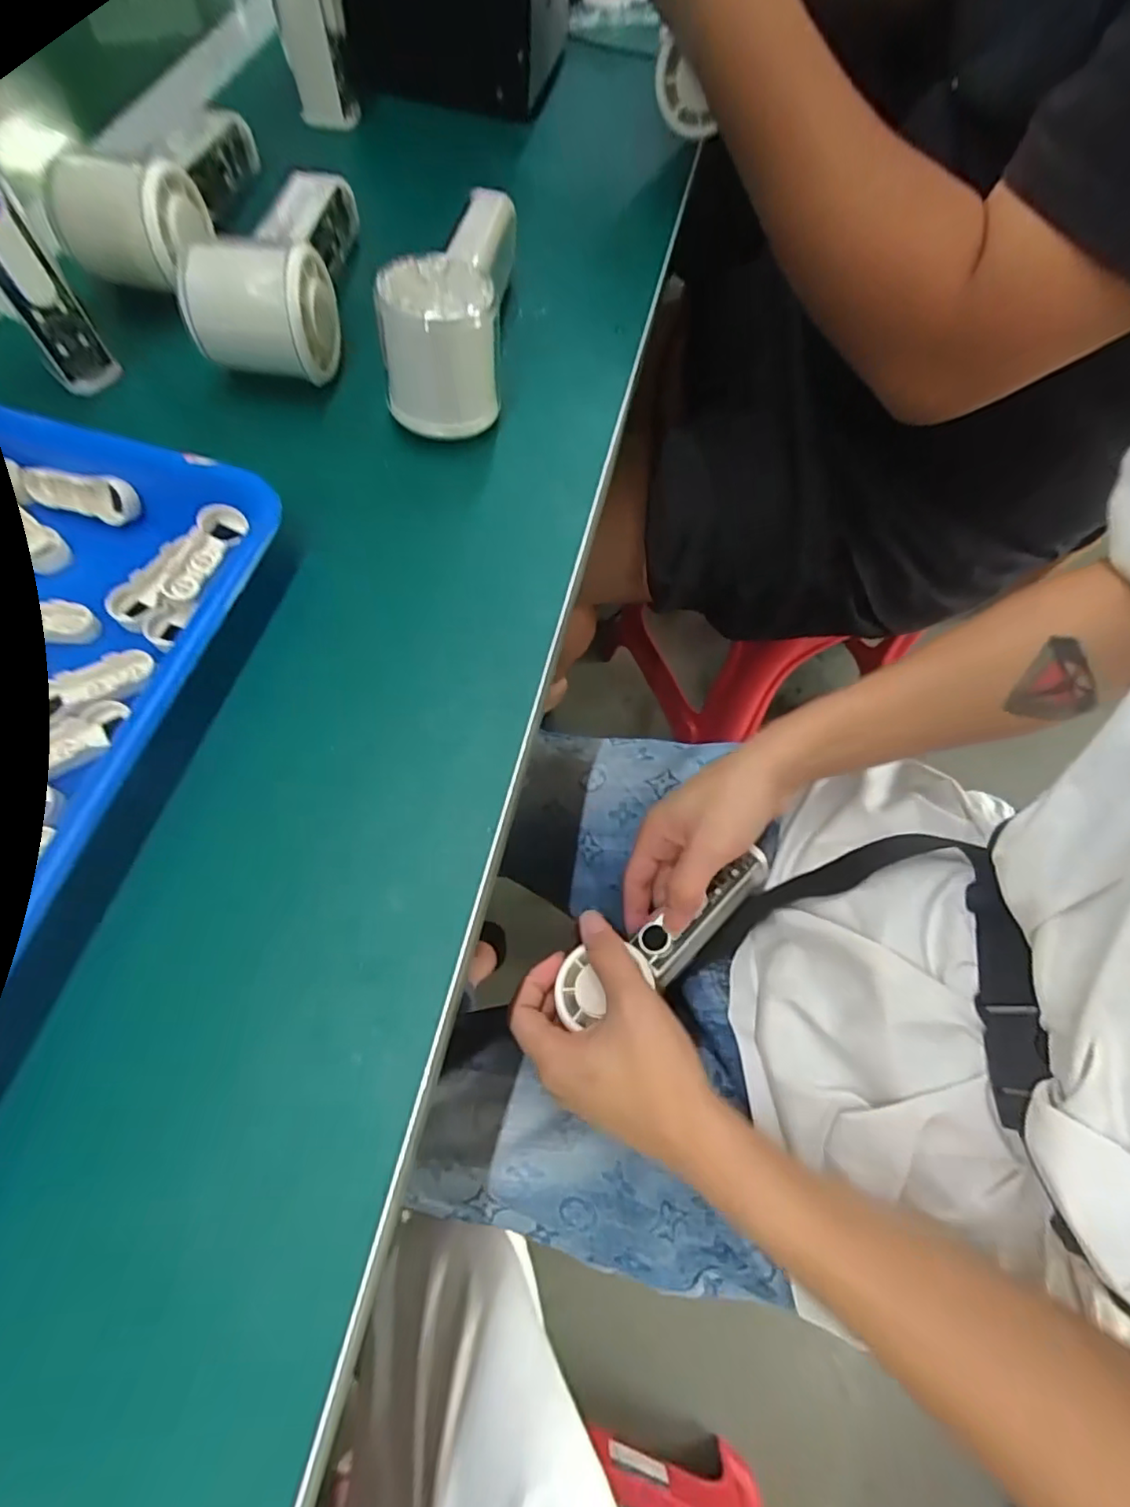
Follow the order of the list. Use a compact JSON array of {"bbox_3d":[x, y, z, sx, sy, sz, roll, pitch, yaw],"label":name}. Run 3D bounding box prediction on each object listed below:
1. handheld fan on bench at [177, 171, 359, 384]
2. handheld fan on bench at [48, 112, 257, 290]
[{"bbox_3d":[-0.153,-0.267,0.333,0.064,0.053,0.148,2,67,-2],"label":"handheld fan on bench"},{"bbox_3d":[-0.231,-0.330,0.353,0.067,0.052,0.149,2,67,-2],"label":"handheld fan on bench"}]

